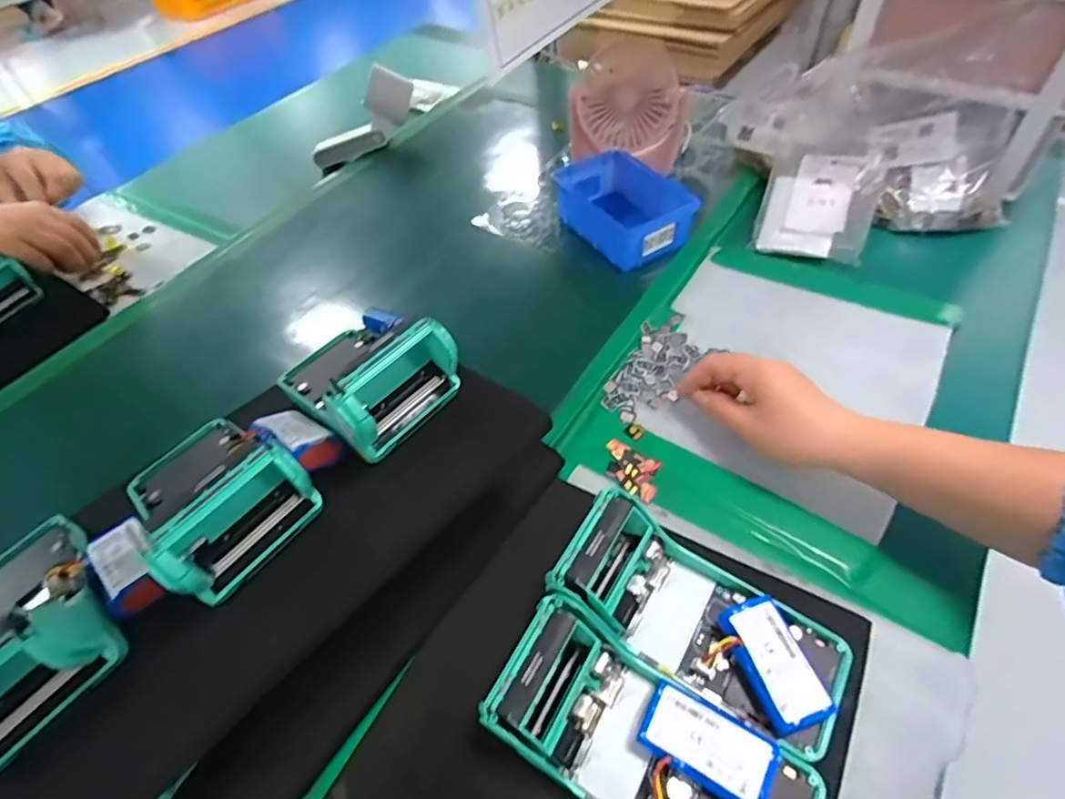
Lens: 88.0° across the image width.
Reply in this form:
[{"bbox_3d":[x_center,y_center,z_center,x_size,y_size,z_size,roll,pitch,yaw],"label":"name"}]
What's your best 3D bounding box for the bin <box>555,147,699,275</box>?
[{"bbox_3d":[0.098,-0.210,0.610,0.092,0.059,0.149,-27,55,-17],"label":"bin"}]

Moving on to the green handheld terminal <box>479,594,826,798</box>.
[{"bbox_3d":[0.063,0.185,0.291,0.165,0.069,0.073,23,57,21],"label":"green handheld terminal"}]

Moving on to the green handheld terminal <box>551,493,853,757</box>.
[{"bbox_3d":[0.097,0.130,0.333,0.168,0.049,0.078,33,60,12],"label":"green handheld terminal"}]

